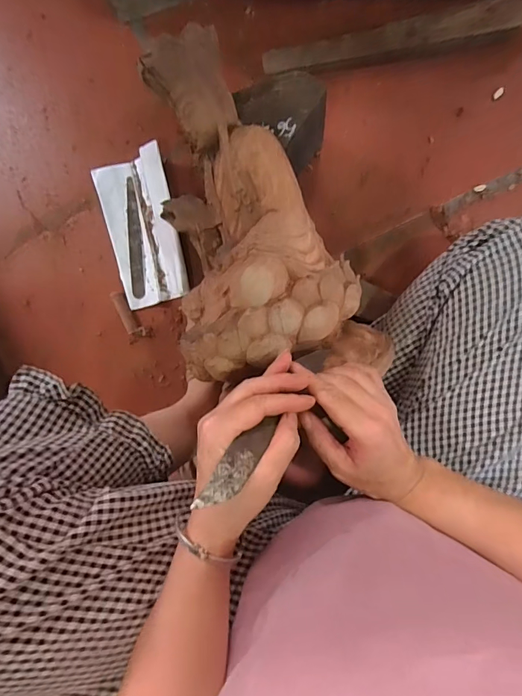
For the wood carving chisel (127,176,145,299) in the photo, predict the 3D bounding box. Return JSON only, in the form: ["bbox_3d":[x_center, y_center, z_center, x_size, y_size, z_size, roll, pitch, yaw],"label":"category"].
[{"bbox_3d":[-0.188,-0.162,0.623,0.020,0.008,0.172,-3,94,5],"label":"wood carving chisel"}]

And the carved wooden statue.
[{"bbox_3d":[-0.023,-0.125,0.439,0.178,0.116,0.348,-22,81,6],"label":"carved wooden statue"}]

